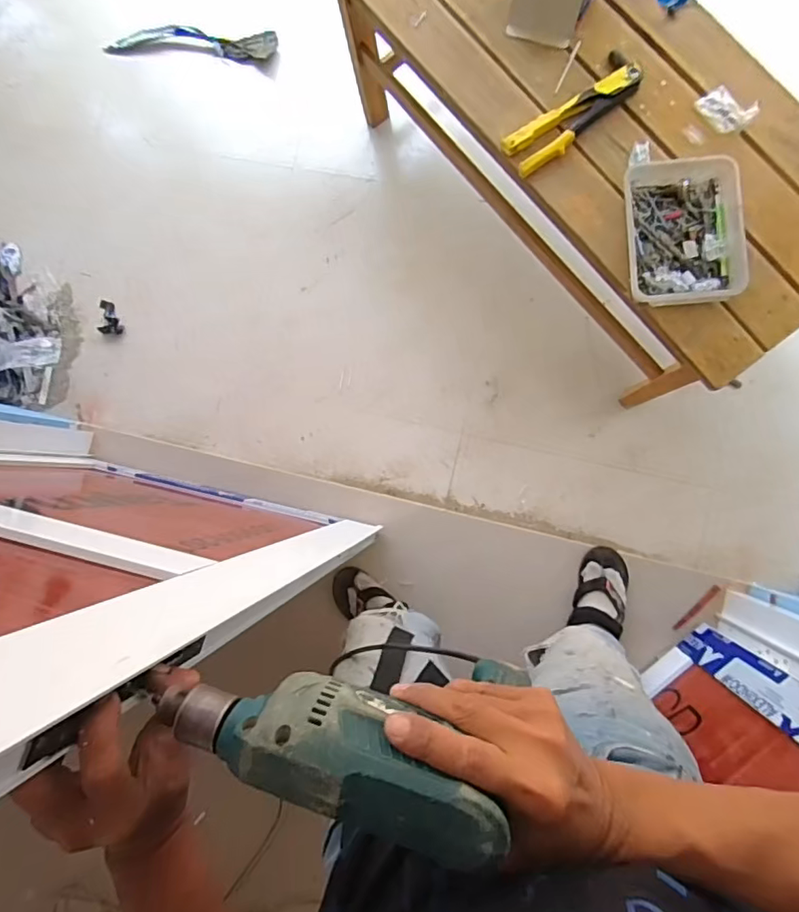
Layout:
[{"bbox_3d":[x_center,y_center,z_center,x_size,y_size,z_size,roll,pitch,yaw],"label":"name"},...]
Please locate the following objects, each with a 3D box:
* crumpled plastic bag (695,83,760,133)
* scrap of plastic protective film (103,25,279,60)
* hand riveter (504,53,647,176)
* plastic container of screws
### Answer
[{"bbox_3d":[0.527,-0.561,0.842,0.087,0.026,0.057,42,93,7],"label":"crumpled plastic bag"},{"bbox_3d":[-0.584,-1.149,1.457,0.510,0.050,0.093,9,88,8],"label":"scrap of plastic protective film"},{"bbox_3d":[0.289,-0.573,0.872,0.248,0.028,0.080,-37,84,4],"label":"hand riveter"},{"bbox_3d":[0.451,-0.354,0.833,0.176,0.048,0.228,-5,87,7],"label":"plastic container of screws"}]

